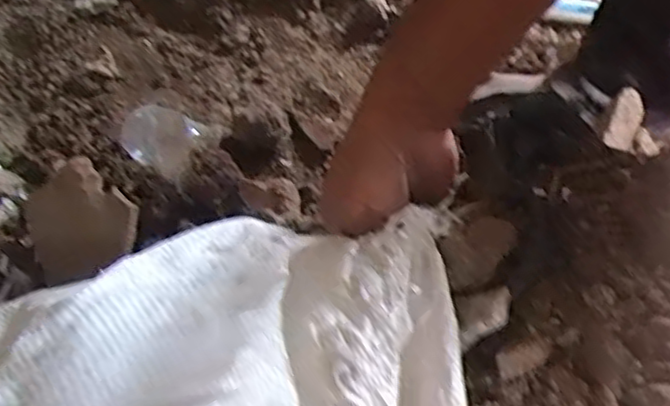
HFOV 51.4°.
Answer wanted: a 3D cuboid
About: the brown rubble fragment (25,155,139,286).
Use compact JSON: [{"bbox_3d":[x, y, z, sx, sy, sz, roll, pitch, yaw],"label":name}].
[{"bbox_3d":[-0.211,0.012,0.580,0.101,0.011,0.098,-4,79,20],"label":"brown rubble fragment"}]

